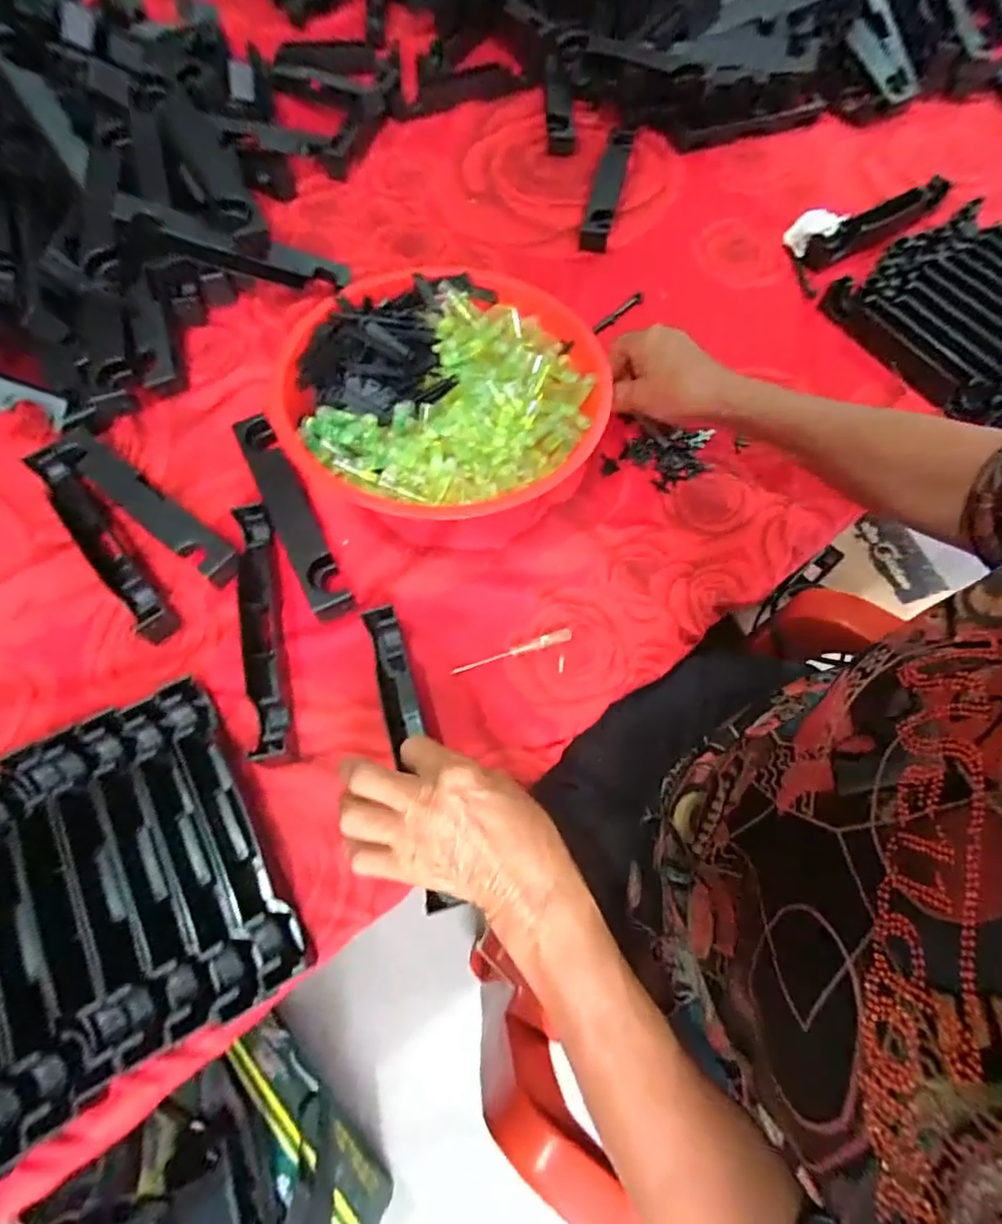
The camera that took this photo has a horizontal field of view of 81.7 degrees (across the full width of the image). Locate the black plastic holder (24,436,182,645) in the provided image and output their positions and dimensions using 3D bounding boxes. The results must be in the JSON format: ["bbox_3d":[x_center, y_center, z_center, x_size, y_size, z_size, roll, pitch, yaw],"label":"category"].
[{"bbox_3d":[-0.303,-0.057,0.440,0.034,0.021,0.197,-35,70,-14],"label":"black plastic holder"}]

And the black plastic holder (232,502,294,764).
[{"bbox_3d":[-0.169,0.012,0.404,0.030,0.027,0.189,-14,66,-6],"label":"black plastic holder"}]

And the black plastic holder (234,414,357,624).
[{"bbox_3d":[-0.165,-0.078,0.453,0.029,0.019,0.193,-26,68,-11],"label":"black plastic holder"}]

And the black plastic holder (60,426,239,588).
[{"bbox_3d":[-0.277,-0.086,0.453,0.191,0.019,0.029,36,71,15],"label":"black plastic holder"}]

